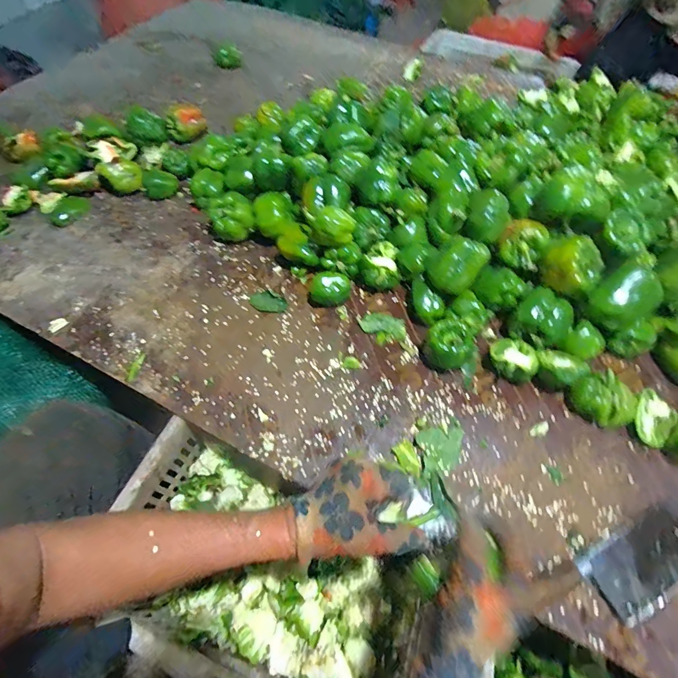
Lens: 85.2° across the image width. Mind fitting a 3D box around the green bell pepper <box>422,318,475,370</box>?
[{"bbox_3d":[0.159,0.011,0.538,0.067,0.052,0.077,33,67,17],"label":"green bell pepper"}]

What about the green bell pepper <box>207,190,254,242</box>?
[{"bbox_3d":[-0.185,-0.210,0.642,0.070,0.063,0.058,-19,63,-10],"label":"green bell pepper"}]

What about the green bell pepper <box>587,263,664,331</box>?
[{"bbox_3d":[0.387,-0.054,0.500,0.076,0.058,0.071,-36,65,-19],"label":"green bell pepper"}]

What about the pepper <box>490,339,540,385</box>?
[{"bbox_3d":[0.254,0.031,0.534,0.058,0.038,0.066,-30,65,-15],"label":"pepper"}]

